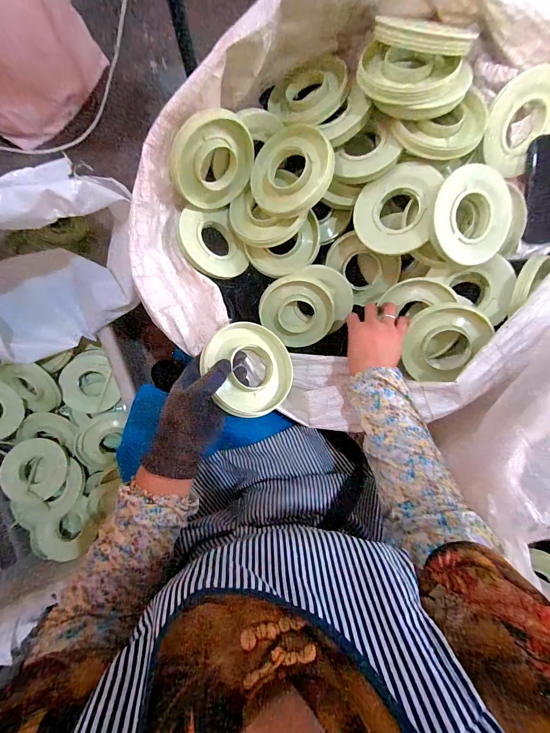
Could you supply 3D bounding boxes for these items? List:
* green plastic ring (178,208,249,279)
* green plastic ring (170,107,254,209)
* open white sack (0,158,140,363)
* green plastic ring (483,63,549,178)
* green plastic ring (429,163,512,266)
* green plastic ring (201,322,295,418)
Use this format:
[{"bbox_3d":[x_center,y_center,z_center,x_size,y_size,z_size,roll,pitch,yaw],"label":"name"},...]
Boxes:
[{"bbox_3d":[-0.105,-0.203,0.520,0.112,0.021,0.114,9,75,-37],"label":"green plastic ring"},{"bbox_3d":[-0.093,-0.301,0.461,0.123,0.127,0.025,-19,58,-45],"label":"green plastic ring"},{"bbox_3d":[-0.408,-0.178,0.538,0.346,0.266,0.238,-30,86,-5],"label":"open white sack"},{"bbox_3d":[0.379,-0.376,0.474,0.117,0.022,0.121,32,114,-29],"label":"green plastic ring"},{"bbox_3d":[0.282,-0.217,0.449,0.125,0.022,0.125,-2,100,-10],"label":"green plastic ring"},{"bbox_3d":[-0.034,0.002,0.432,0.122,0.025,0.130,7,73,-24],"label":"green plastic ring"}]

